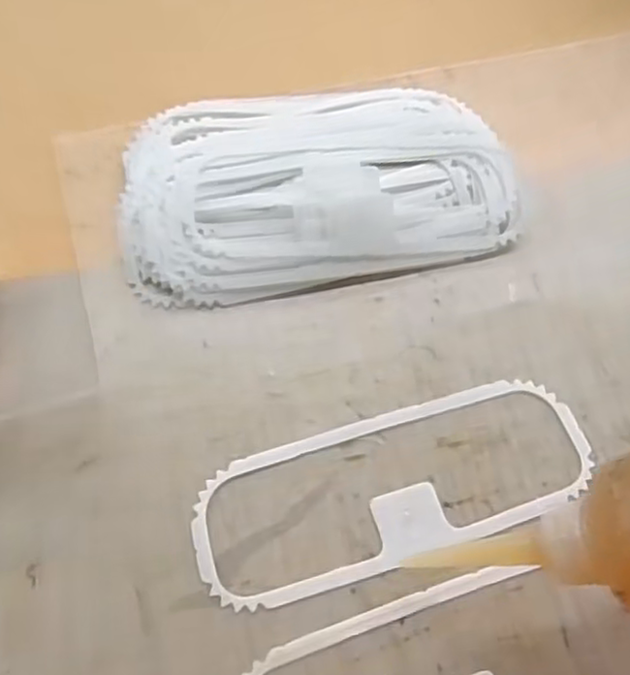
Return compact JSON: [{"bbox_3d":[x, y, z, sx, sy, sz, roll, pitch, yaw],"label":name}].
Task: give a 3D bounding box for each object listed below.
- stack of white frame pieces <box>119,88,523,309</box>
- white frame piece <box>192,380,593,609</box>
[{"bbox_3d":[0.001,-0.088,0.377,0.211,0.027,0.121,-10,65,-8],"label":"stack of white frame pieces"},{"bbox_3d":[0.039,0.069,0.317,0.191,0.005,0.070,-14,66,-9],"label":"white frame piece"}]

